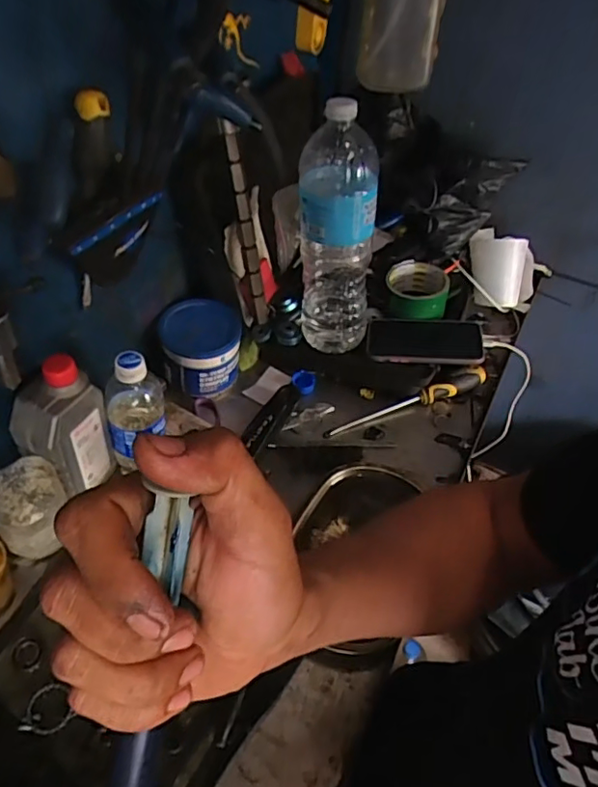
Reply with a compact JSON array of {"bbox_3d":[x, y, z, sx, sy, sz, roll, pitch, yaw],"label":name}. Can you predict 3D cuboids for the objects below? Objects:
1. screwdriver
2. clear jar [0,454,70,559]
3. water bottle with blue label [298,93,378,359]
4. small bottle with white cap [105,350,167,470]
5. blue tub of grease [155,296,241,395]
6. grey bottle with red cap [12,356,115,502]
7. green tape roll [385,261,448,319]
[{"bbox_3d":[0.145,0.005,0.763,0.237,0.036,0.024,-15,51,-18],"label":"screwdriver"},{"bbox_3d":[-0.272,0.119,0.578,0.072,0.086,0.059,-32,58,-30],"label":"clear jar"},{"bbox_3d":[0.048,-0.184,0.689,0.101,0.285,0.077,1,48,-5],"label":"water bottle with blue label"},{"bbox_3d":[-0.180,0.018,0.631,0.063,0.150,0.055,-2,48,-8],"label":"small bottle with white cap"},{"bbox_3d":[-0.126,-0.060,0.752,0.099,0.095,0.094,4,48,-2],"label":"blue tub of grease"},{"bbox_3d":[-0.242,0.040,0.591,0.058,0.164,0.078,22,50,14],"label":"grey bottle with red cap"},{"bbox_3d":[0.168,-0.146,0.821,0.092,0.052,0.083,14,48,7],"label":"green tape roll"}]

